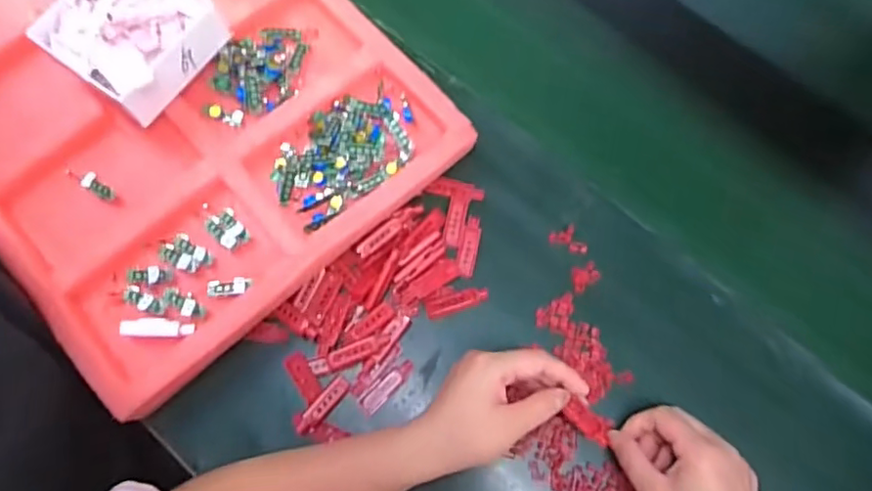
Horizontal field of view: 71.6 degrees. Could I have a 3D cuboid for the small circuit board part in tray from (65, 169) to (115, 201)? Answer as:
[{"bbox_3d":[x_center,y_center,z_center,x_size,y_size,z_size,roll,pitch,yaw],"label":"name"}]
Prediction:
[{"bbox_3d":[-0.289,-0.053,0.508,0.048,0.005,0.013,36,75,8],"label":"small circuit board part in tray"}]

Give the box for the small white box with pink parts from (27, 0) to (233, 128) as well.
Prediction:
[{"bbox_3d":[-0.247,-0.176,0.494,0.108,0.074,0.111,33,75,8],"label":"small white box with pink parts"}]

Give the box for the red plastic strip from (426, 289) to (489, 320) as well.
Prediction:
[{"bbox_3d":[0.018,0.049,0.521,0.055,0.007,0.015,-18,75,-7],"label":"red plastic strip"}]

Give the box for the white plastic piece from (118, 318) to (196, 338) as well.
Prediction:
[{"bbox_3d":[-0.216,0.064,0.469,0.057,0.006,0.014,4,73,-1],"label":"white plastic piece"}]

